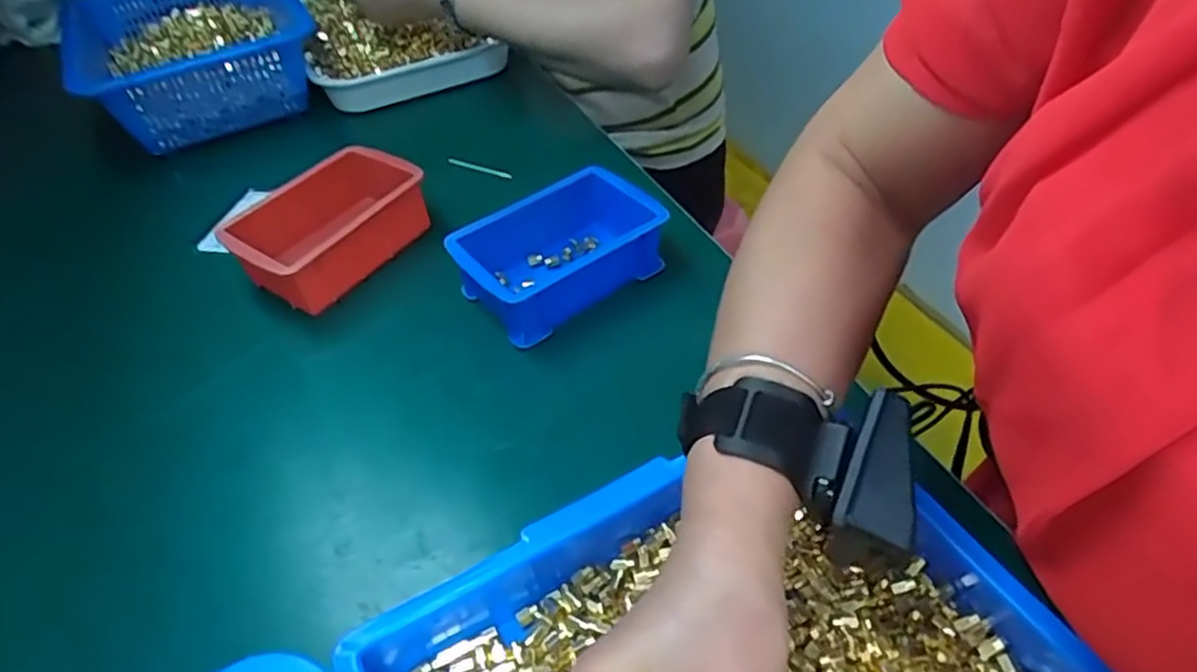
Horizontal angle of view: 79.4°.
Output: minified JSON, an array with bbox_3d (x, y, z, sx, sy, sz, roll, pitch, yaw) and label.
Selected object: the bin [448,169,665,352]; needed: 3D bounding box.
[{"bbox_3d":[-0.026,-0.059,0.549,0.149,0.064,0.094,-28,49,-22],"label":"bin"}]

